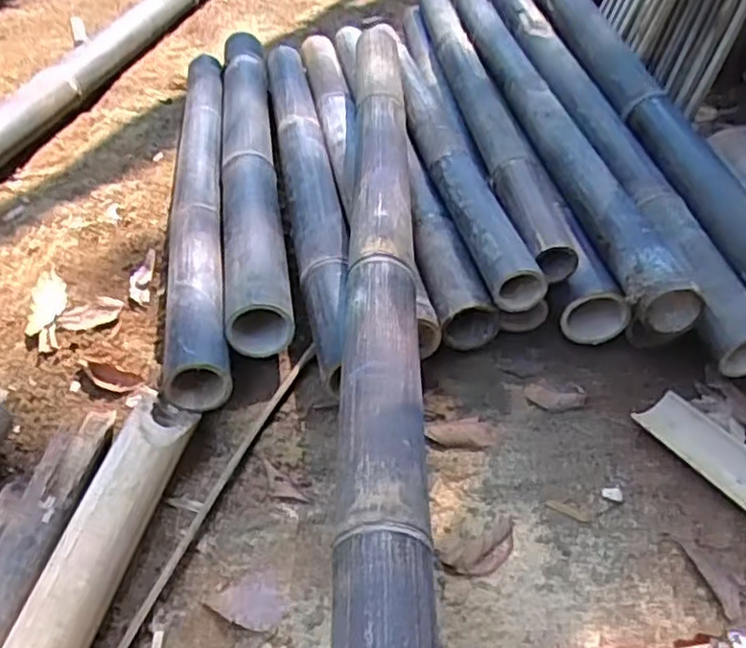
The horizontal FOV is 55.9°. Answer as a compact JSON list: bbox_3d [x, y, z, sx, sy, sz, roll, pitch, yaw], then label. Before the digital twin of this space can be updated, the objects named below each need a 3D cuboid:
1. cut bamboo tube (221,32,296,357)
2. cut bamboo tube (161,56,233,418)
[{"bbox_3d":[-0.193,-0.281,1.096,0.084,0.062,0.893,-10,42,-3],"label":"cut bamboo tube"},{"bbox_3d":[-0.256,-0.217,1.039,0.080,0.064,0.866,-10,42,-4],"label":"cut bamboo tube"}]

